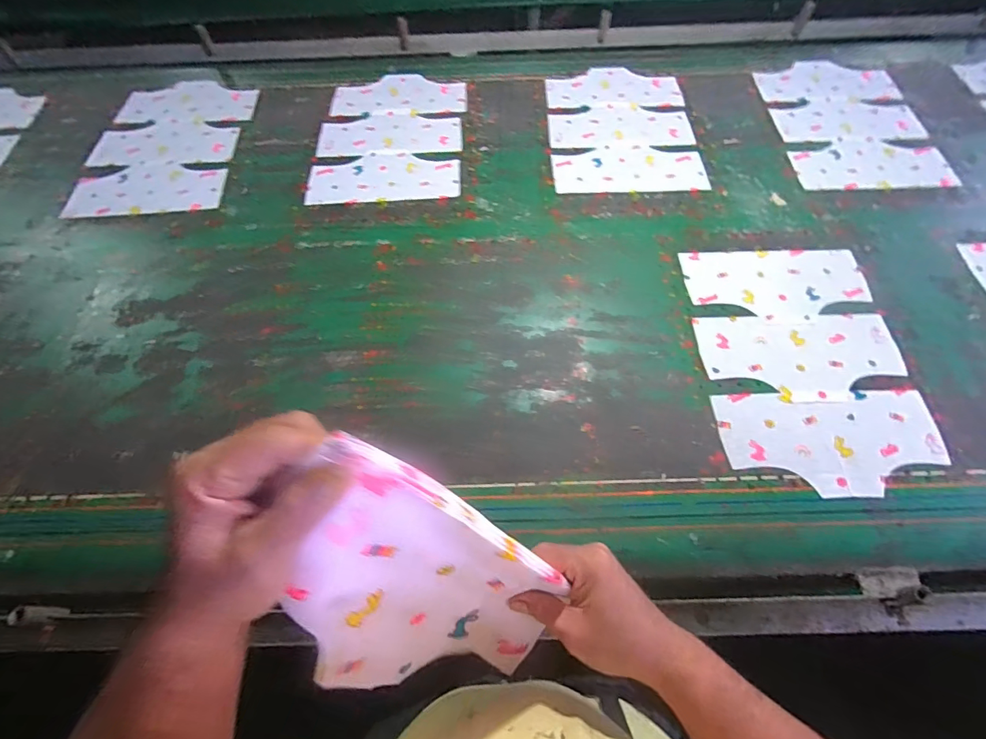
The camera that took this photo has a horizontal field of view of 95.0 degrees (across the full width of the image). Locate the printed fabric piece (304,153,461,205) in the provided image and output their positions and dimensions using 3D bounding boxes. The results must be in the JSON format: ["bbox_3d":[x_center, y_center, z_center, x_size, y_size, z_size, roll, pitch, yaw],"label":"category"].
[{"bbox_3d":[-0.226,-0.403,0.943,0.312,0.009,0.135,-3,61,0],"label":"printed fabric piece"}]

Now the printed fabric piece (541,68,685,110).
[{"bbox_3d":[0.282,-0.668,1.068,0.306,0.005,0.153,-1,61,1],"label":"printed fabric piece"}]

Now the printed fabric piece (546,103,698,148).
[{"bbox_3d":[0.278,-0.544,1.002,0.301,0.004,0.151,-1,61,1],"label":"printed fabric piece"}]

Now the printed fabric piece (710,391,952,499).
[{"bbox_3d":[0.489,0.104,0.650,0.309,0.005,0.152,-1,62,0],"label":"printed fabric piece"}]

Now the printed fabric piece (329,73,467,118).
[{"bbox_3d":[-0.224,-0.664,1.090,0.315,0.009,0.162,-4,61,0],"label":"printed fabric piece"}]

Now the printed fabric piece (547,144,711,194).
[{"bbox_3d":[0.278,-0.416,0.935,0.302,0.007,0.138,0,61,2],"label":"printed fabric piece"}]

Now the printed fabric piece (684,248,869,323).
[{"bbox_3d":[0.494,-0.147,0.786,0.308,0.006,0.153,-1,63,0],"label":"printed fabric piece"}]

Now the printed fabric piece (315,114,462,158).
[{"bbox_3d":[-0.230,-0.528,1.013,0.311,0.009,0.148,-5,57,-4],"label":"printed fabric piece"}]

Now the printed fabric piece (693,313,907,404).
[{"bbox_3d":[0.493,-0.022,0.718,0.311,0.006,0.156,-2,61,1],"label":"printed fabric piece"}]

